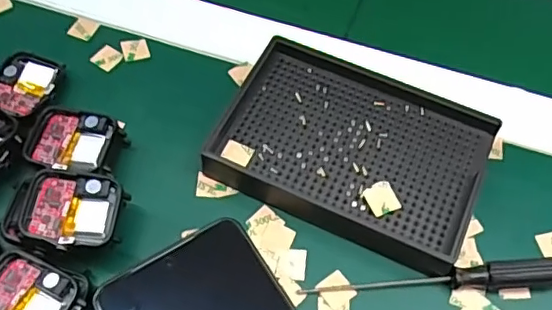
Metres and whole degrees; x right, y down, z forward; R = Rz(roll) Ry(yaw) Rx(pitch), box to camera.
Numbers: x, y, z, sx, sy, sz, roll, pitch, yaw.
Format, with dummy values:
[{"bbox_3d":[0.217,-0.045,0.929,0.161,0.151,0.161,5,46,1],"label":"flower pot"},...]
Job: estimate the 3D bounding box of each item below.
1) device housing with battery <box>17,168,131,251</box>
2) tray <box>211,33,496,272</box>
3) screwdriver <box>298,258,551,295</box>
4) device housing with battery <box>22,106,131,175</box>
[{"bbox_3d":[-0.097,0.026,0.272,0.044,0.007,0.038,14,59,-6],"label":"device housing with battery"},{"bbox_3d":[0.042,-0.005,0.311,0.135,0.021,0.096,22,61,11],"label":"tray"},{"bbox_3d":[0.079,0.062,0.277,0.129,0.014,0.012,-4,59,-4],"label":"screwdriver"},{"bbox_3d":[-0.106,-0.005,0.307,0.046,0.016,0.034,14,60,6],"label":"device housing with battery"}]

